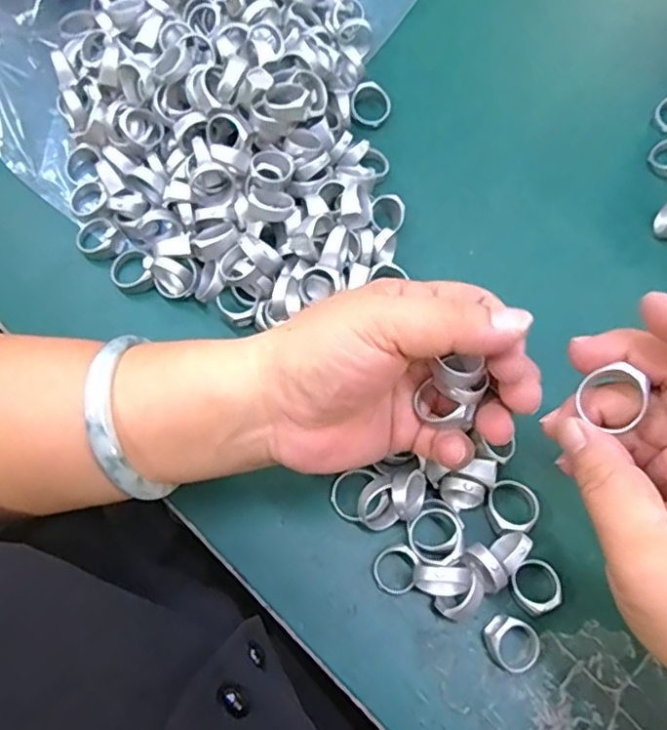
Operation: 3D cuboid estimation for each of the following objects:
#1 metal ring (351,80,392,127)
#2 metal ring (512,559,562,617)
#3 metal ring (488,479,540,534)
[{"bbox_3d":[0.023,-0.165,0.389,0.024,0.012,0.027,37,73,13],"label":"metal ring"},{"bbox_3d":[0.094,0.102,0.283,0.022,0.012,0.024,0,68,0],"label":"metal ring"},{"bbox_3d":[0.087,0.068,0.296,0.024,0.006,0.028,6,55,14],"label":"metal ring"}]

